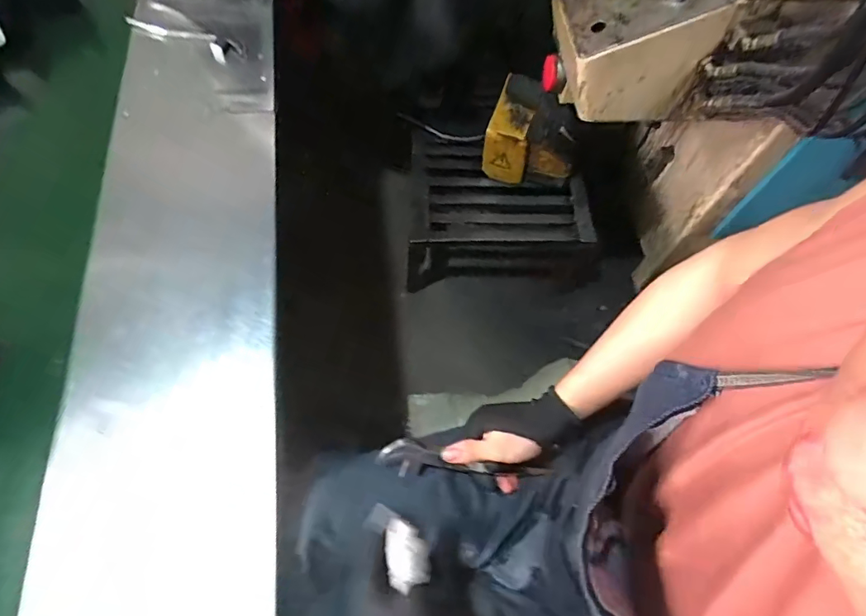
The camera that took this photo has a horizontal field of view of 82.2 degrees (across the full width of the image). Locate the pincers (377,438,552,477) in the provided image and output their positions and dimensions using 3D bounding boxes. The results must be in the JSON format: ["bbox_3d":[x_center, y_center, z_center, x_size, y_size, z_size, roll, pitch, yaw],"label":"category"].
[{"bbox_3d":[0.039,0.173,0.540,0.192,0.046,0.029,12,64,-10],"label":"pincers"}]

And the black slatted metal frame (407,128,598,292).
[{"bbox_3d":[0.204,-0.259,1.400,0.526,0.277,0.337,3,65,-2],"label":"black slatted metal frame"}]

